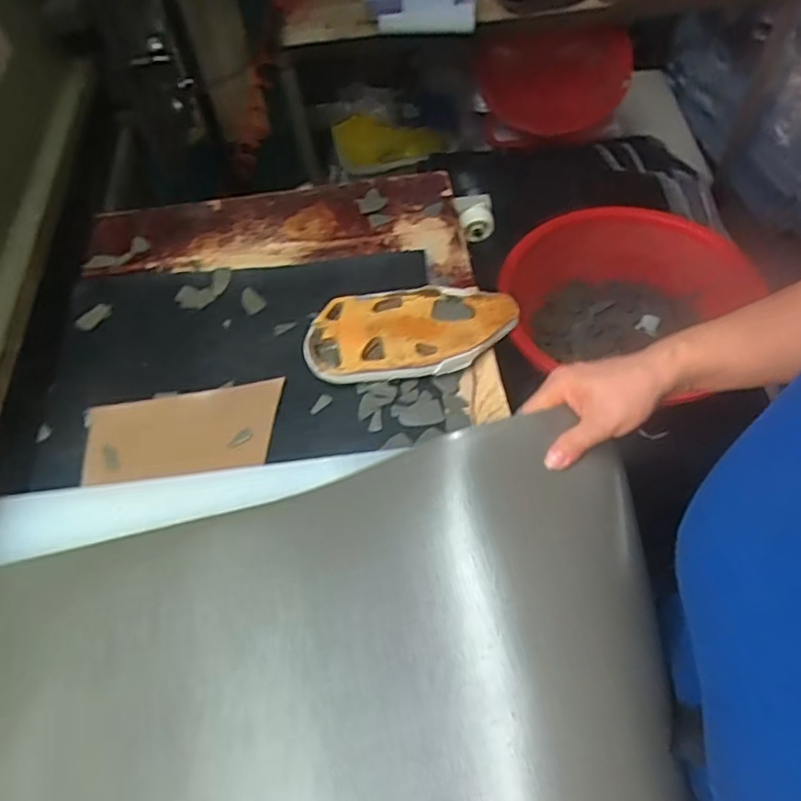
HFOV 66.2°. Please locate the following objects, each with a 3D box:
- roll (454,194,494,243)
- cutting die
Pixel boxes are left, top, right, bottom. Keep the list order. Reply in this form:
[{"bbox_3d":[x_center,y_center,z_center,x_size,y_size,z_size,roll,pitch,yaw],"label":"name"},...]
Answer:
[{"bbox_3d":[0.099,-0.242,0.817,0.052,0.048,0.038,-10,55,-4],"label":"roll"},{"bbox_3d":[0.011,-0.072,0.647,0.213,0.037,0.105,-5,55,-1],"label":"cutting die"}]

